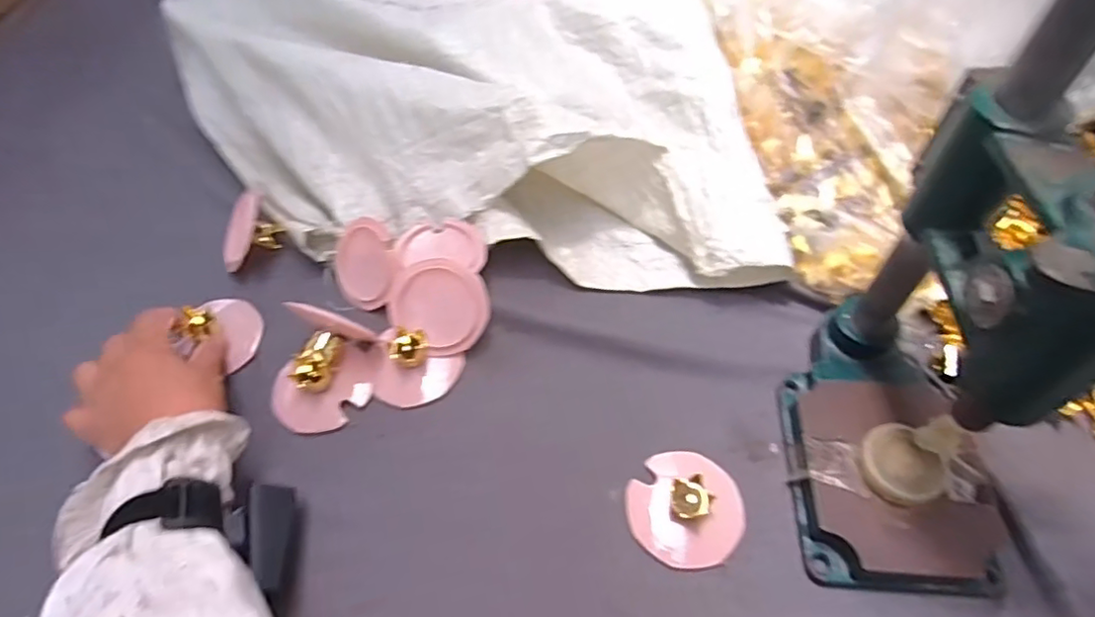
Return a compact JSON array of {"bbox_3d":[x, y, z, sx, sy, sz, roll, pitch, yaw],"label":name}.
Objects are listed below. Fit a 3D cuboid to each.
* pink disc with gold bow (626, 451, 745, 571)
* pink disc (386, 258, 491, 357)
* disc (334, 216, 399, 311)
[{"bbox_3d":[0.093,0.130,0.395,0.072,0.019,0.072,-1,55,1],"label":"pink disc with gold bow"},{"bbox_3d":[-0.082,-0.003,0.465,0.076,0.008,0.067,40,94,-1],"label":"pink disc"},{"bbox_3d":[-0.155,-0.037,0.506,0.068,0.009,0.074,3,96,34],"label":"disc"}]

